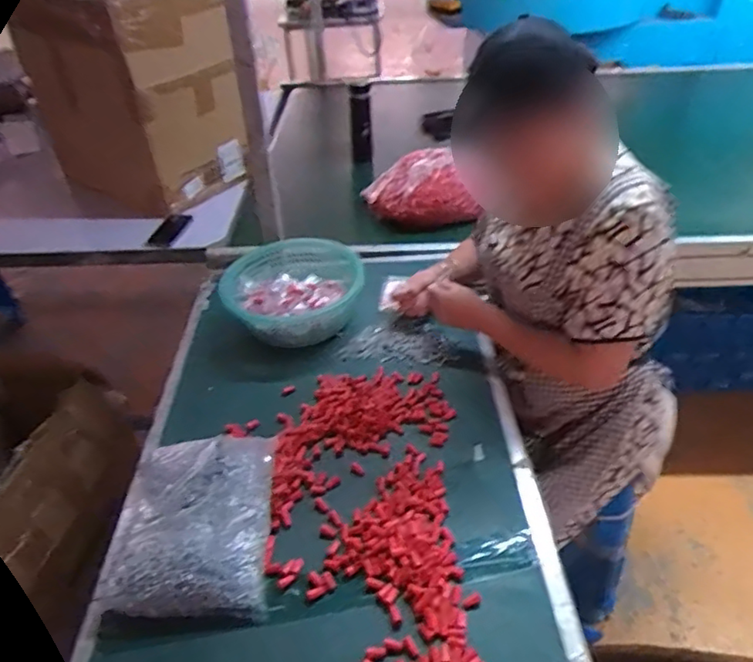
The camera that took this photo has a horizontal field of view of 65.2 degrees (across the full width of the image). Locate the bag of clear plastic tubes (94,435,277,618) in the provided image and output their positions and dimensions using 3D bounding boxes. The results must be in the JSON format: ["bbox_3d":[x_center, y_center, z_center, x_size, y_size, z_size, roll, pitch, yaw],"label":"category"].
[{"bbox_3d":[-0.258,0.255,0.811,0.214,0.065,0.261,-6,38,-1],"label":"bag of clear plastic tubes"}]

